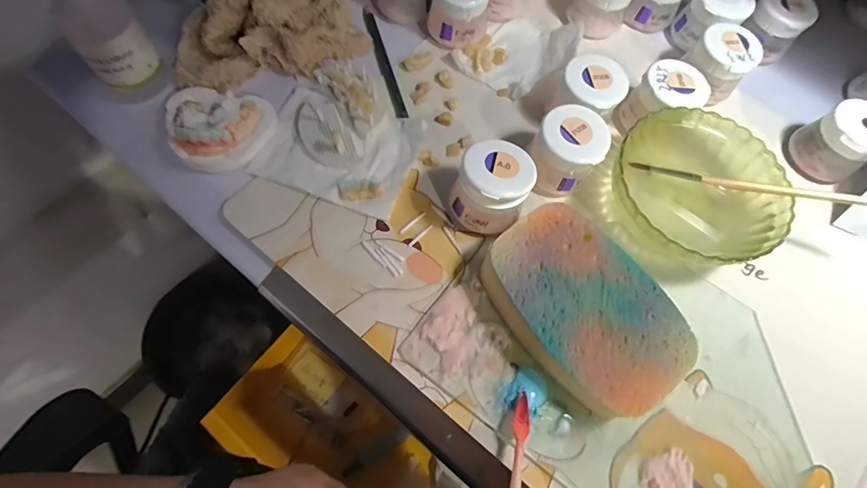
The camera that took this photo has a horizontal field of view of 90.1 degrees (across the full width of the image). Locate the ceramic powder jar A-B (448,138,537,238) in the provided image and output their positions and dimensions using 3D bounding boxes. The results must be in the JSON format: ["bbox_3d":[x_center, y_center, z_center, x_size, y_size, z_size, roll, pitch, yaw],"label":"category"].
[{"bbox_3d":[0.040,-0.040,0.310,0.052,0.056,0.055,2,67,-4],"label":"ceramic powder jar A-B"}]

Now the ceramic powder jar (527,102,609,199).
[{"bbox_3d":[0.100,-0.069,0.329,0.050,0.048,0.053,2,67,-4],"label":"ceramic powder jar"}]

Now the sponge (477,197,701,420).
[{"bbox_3d":[0.097,0.042,0.287,0.092,0.035,0.133,-35,74,-17],"label":"sponge"}]

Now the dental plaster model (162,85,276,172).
[{"bbox_3d":[-0.170,-0.092,0.333,0.078,0.028,0.069,13,67,0],"label":"dental plaster model"}]

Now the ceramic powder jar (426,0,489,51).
[{"bbox_3d":[0.022,-0.209,0.381,0.049,0.044,0.050,2,67,-4],"label":"ceramic powder jar"}]

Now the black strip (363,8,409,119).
[{"bbox_3d":[-0.045,-0.163,0.385,0.010,0.011,0.131,-14,69,-10],"label":"black strip"}]

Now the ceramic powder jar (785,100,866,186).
[{"bbox_3d":[0.335,-0.084,0.357,0.042,0.049,0.051,-19,70,-12],"label":"ceramic powder jar"}]

